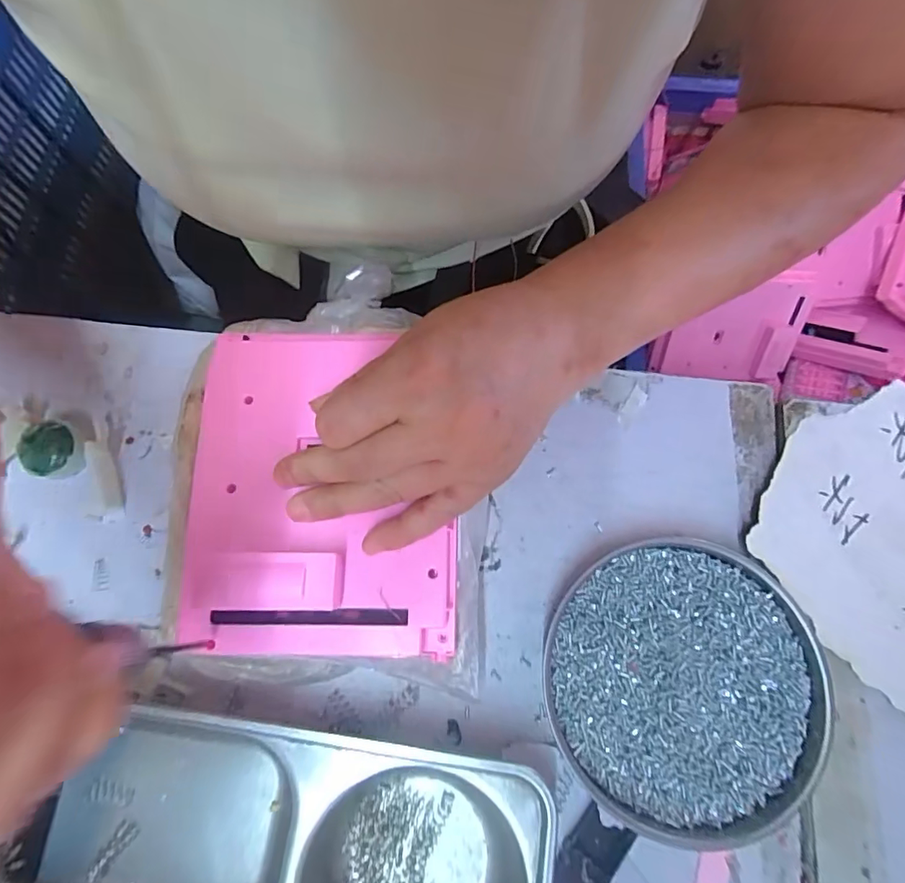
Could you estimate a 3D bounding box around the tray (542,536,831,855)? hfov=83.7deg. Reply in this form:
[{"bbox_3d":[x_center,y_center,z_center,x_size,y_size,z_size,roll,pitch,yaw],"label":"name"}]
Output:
[{"bbox_3d":[0.116,0.122,0.259,0.128,0.018,0.137,1,76,-1],"label":"tray"}]

